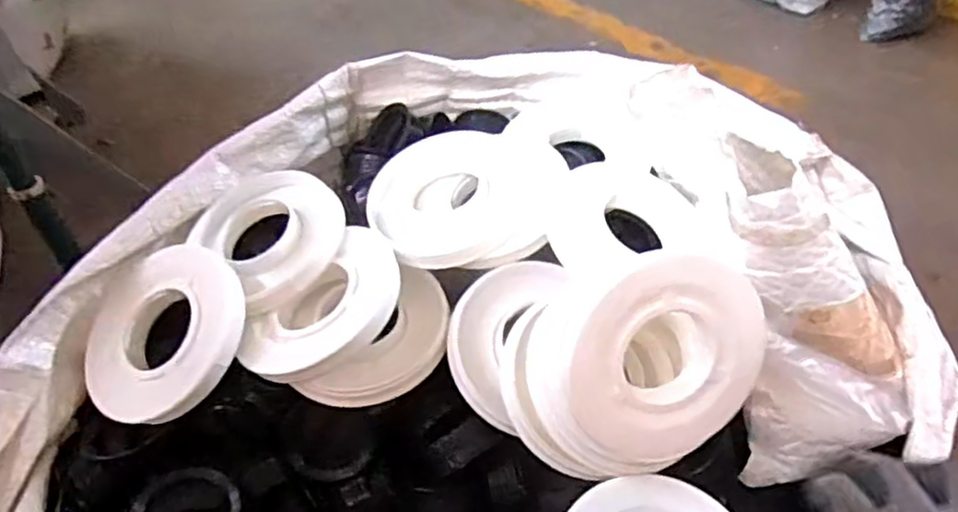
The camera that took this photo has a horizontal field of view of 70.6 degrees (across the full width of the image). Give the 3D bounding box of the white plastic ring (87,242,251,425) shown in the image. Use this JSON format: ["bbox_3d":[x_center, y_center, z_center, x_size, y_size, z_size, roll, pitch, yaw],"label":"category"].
[{"bbox_3d":[-0.224,0.051,0.484,0.116,0.017,0.129,-17,63,6],"label":"white plastic ring"}]

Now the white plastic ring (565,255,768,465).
[{"bbox_3d":[0.114,0.062,0.417,0.125,0.127,0.028,-5,15,-12],"label":"white plastic ring"}]

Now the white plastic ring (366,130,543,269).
[{"bbox_3d":[-0.021,-0.053,0.554,0.132,0.018,0.155,-4,42,-2],"label":"white plastic ring"}]

